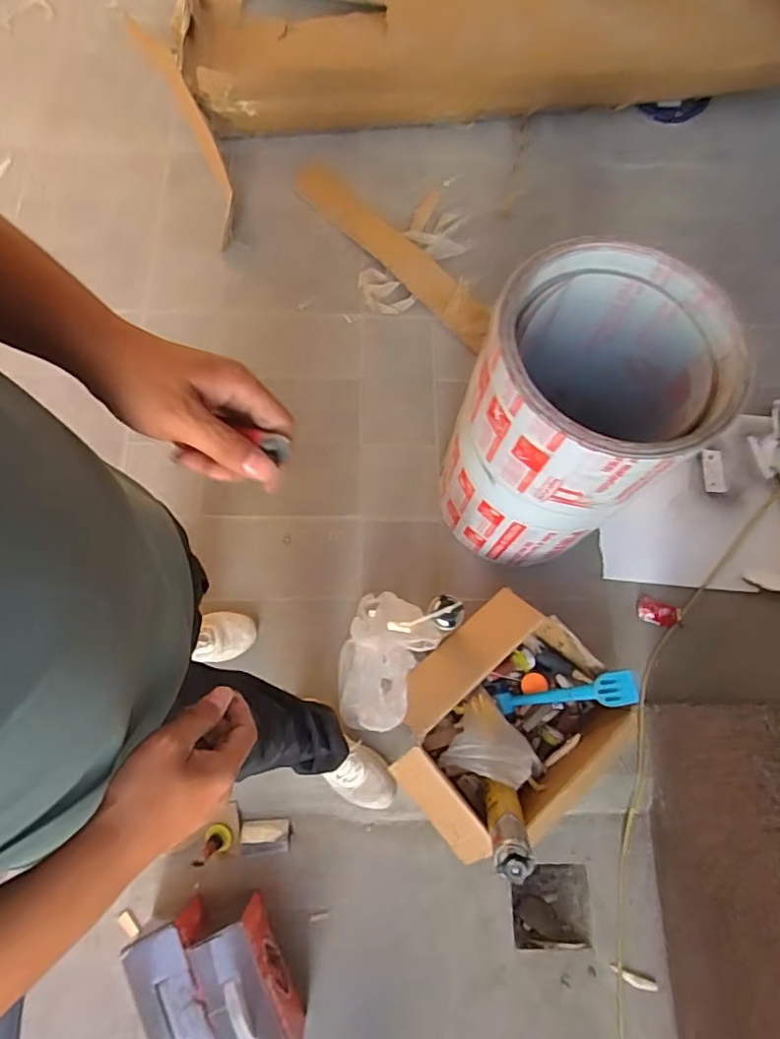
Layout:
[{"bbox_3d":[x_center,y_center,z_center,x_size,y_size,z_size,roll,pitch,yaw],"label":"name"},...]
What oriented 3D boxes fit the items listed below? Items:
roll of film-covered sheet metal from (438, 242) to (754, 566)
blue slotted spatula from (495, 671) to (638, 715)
[{"bbox_3d":[0.337,-0.169,1.127,0.381,0.604,0.354,1,72,-2],"label":"roll of film-covered sheet metal"},{"bbox_3d":[0.365,0.365,1.200,0.282,0.035,0.065,-14,71,24],"label":"blue slotted spatula"}]

